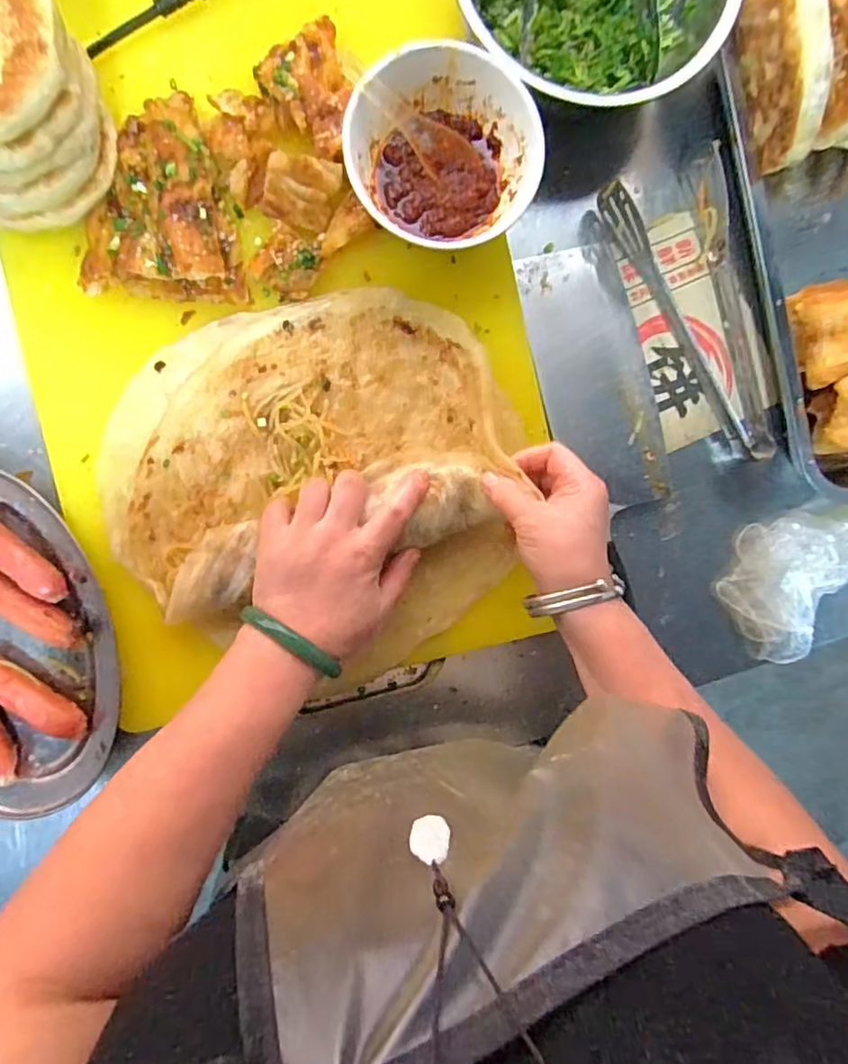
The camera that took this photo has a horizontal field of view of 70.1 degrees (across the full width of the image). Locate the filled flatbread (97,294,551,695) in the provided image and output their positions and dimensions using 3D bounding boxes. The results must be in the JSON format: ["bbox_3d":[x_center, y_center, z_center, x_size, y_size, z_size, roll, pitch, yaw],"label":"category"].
[{"bbox_3d":[-0.071,-0.028,0.425,0.286,0.051,0.267,-1,94,-8],"label":"filled flatbread"}]

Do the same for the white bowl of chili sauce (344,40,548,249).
[{"bbox_3d":[0.009,-0.254,0.415,0.121,0.060,0.115,0,92,-5],"label":"white bowl of chili sauce"}]

